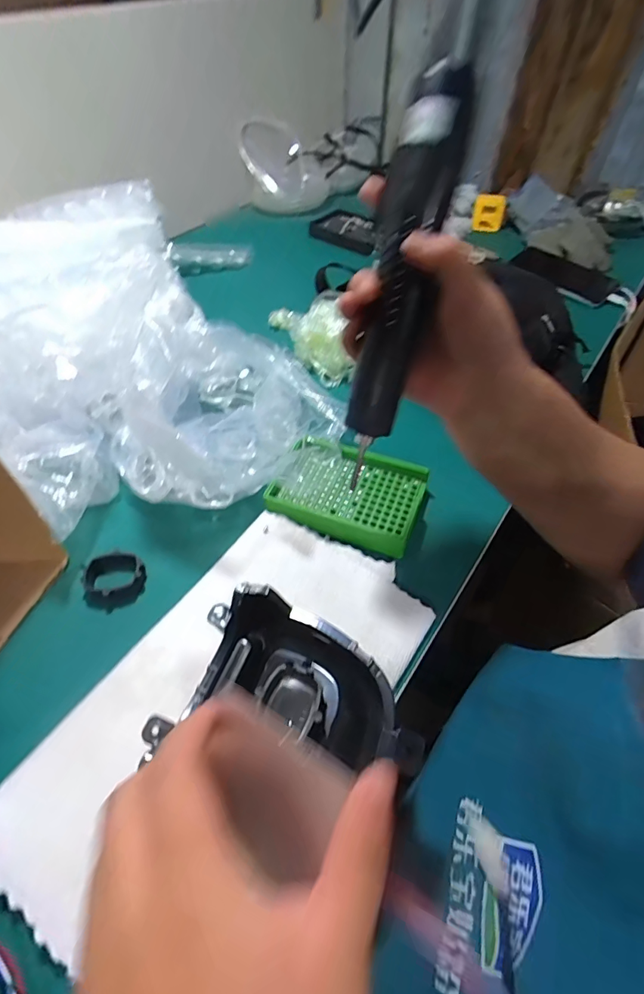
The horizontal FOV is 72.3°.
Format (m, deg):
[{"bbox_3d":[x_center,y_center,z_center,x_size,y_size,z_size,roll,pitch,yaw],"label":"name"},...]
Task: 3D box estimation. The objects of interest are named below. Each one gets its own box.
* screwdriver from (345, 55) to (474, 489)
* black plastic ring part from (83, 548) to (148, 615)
[{"bbox_3d":[0.046,-0.121,0.270,0.039,0.209,0.041,14,21,11],"label":"screwdriver"},{"bbox_3d":[-0.179,0.071,0.377,0.047,0.018,0.051,0,52,0],"label":"black plastic ring part"}]

